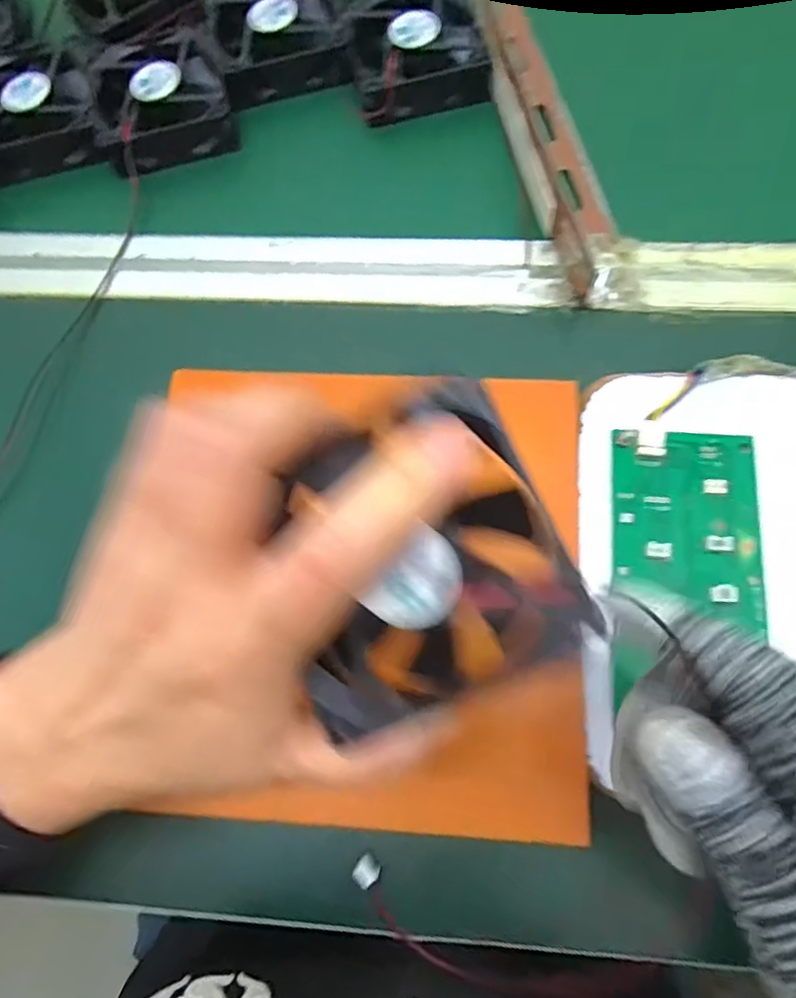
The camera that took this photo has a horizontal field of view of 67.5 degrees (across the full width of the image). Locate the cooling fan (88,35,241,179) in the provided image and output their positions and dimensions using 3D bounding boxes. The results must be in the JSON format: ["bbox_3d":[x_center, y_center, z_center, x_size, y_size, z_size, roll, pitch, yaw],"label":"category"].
[{"bbox_3d":[-0.149,-0.249,0.372,0.080,0.031,0.094,-20,70,-5],"label":"cooling fan"}]

